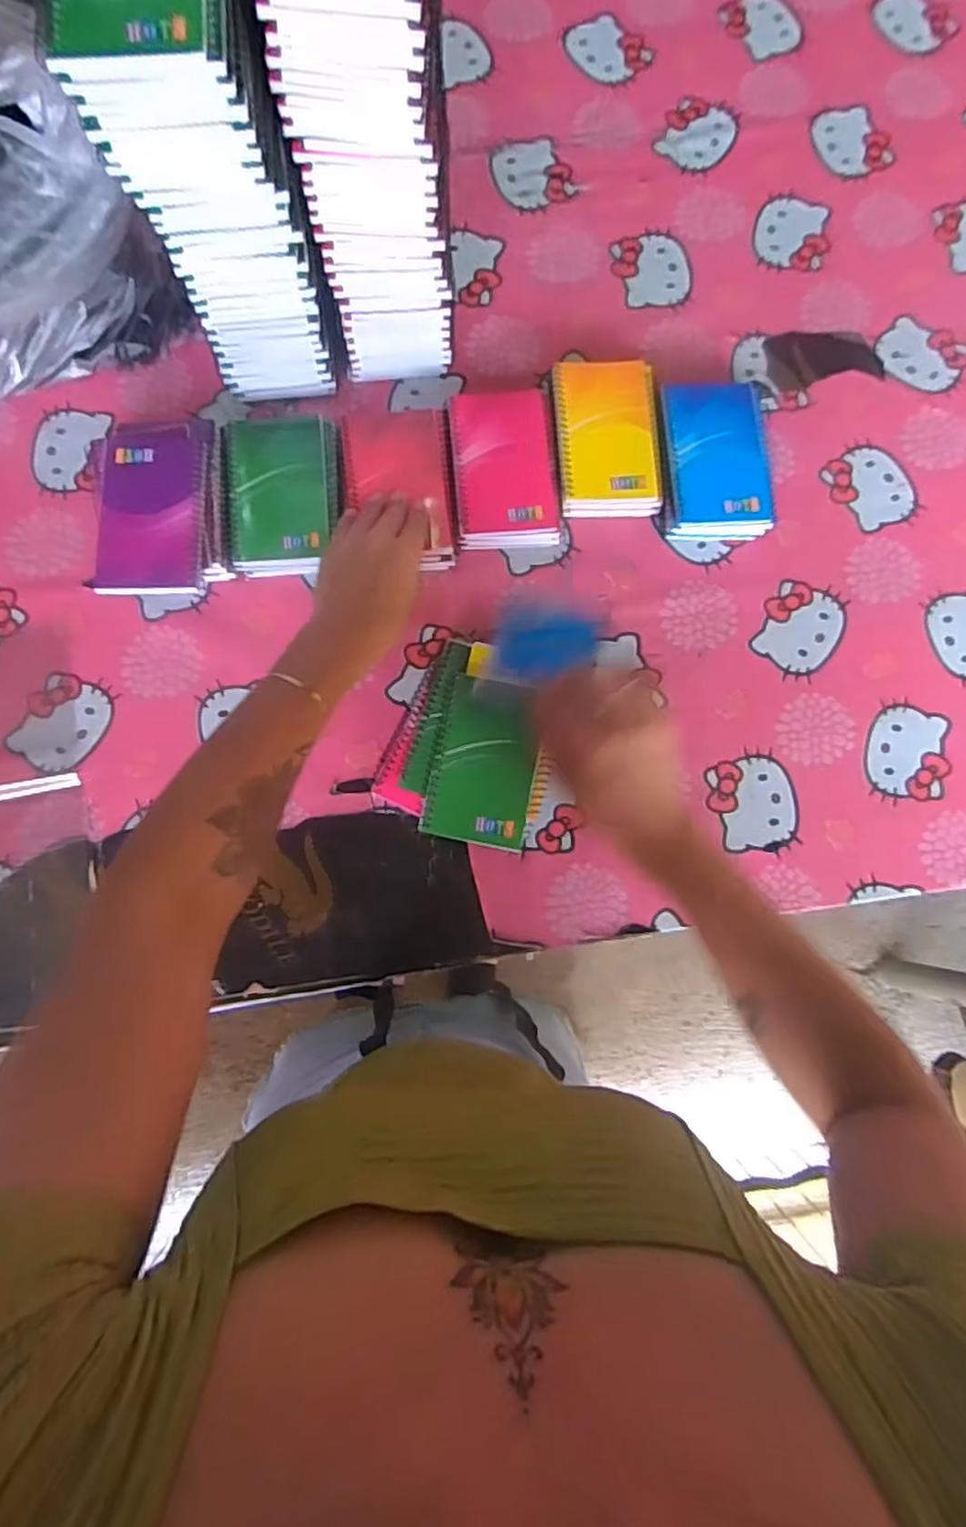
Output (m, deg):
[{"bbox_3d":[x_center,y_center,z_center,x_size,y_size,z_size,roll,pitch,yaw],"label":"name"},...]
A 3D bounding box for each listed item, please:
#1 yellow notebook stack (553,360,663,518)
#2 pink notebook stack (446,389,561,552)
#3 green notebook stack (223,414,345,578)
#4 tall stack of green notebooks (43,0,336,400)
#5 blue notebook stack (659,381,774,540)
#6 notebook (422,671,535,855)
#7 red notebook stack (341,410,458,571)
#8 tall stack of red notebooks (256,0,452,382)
[{"bbox_3d":[0.108,-0.282,0.609,0.086,0.034,0.137,-4,82,-3],"label":"yellow notebook stack"},{"bbox_3d":[0.017,-0.252,0.603,0.084,0.033,0.134,-5,82,-3],"label":"pink notebook stack"},{"bbox_3d":[-0.169,-0.231,0.600,0.097,0.036,0.139,-5,82,-3],"label":"green notebook stack"},{"bbox_3d":[-0.185,-0.400,0.487,0.102,0.274,0.131,-13,83,-4],"label":"tall stack of green notebooks"},{"bbox_3d":[0.206,-0.267,0.611,0.095,0.031,0.139,1,82,-2],"label":"blue notebook stack"},{"bbox_3d":[0.002,-0.001,0.544,0.080,0.012,0.128,10,89,5],"label":"notebook"},{"bbox_3d":[-0.071,-0.238,0.599,0.090,0.026,0.135,-6,82,-3],"label":"red notebook stack"},{"bbox_3d":[-0.083,-0.436,0.500,0.102,0.287,0.145,-7,82,-3],"label":"tall stack of red notebooks"}]

